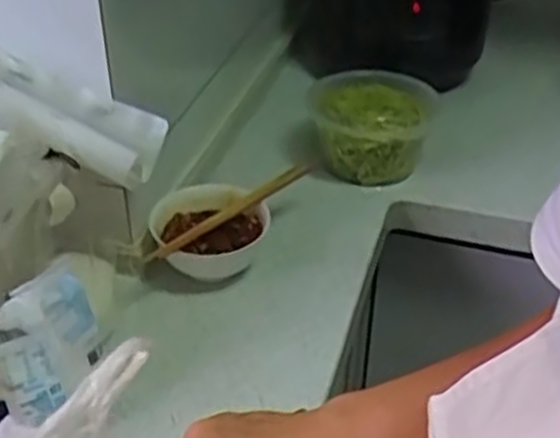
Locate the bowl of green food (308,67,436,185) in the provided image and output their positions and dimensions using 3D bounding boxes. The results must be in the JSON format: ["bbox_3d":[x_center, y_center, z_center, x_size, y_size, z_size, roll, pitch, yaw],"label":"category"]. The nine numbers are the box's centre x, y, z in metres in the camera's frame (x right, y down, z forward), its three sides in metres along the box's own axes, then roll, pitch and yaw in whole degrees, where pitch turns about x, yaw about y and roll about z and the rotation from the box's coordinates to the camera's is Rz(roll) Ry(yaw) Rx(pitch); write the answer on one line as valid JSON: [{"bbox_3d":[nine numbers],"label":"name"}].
[{"bbox_3d":[0.117,-0.123,1.047,0.152,0.087,0.165,11,37,14],"label":"bowl of green food"}]

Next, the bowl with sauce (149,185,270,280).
[{"bbox_3d":[-0.073,0.020,0.854,0.122,0.062,0.115,-13,38,-17],"label":"bowl with sauce"}]

